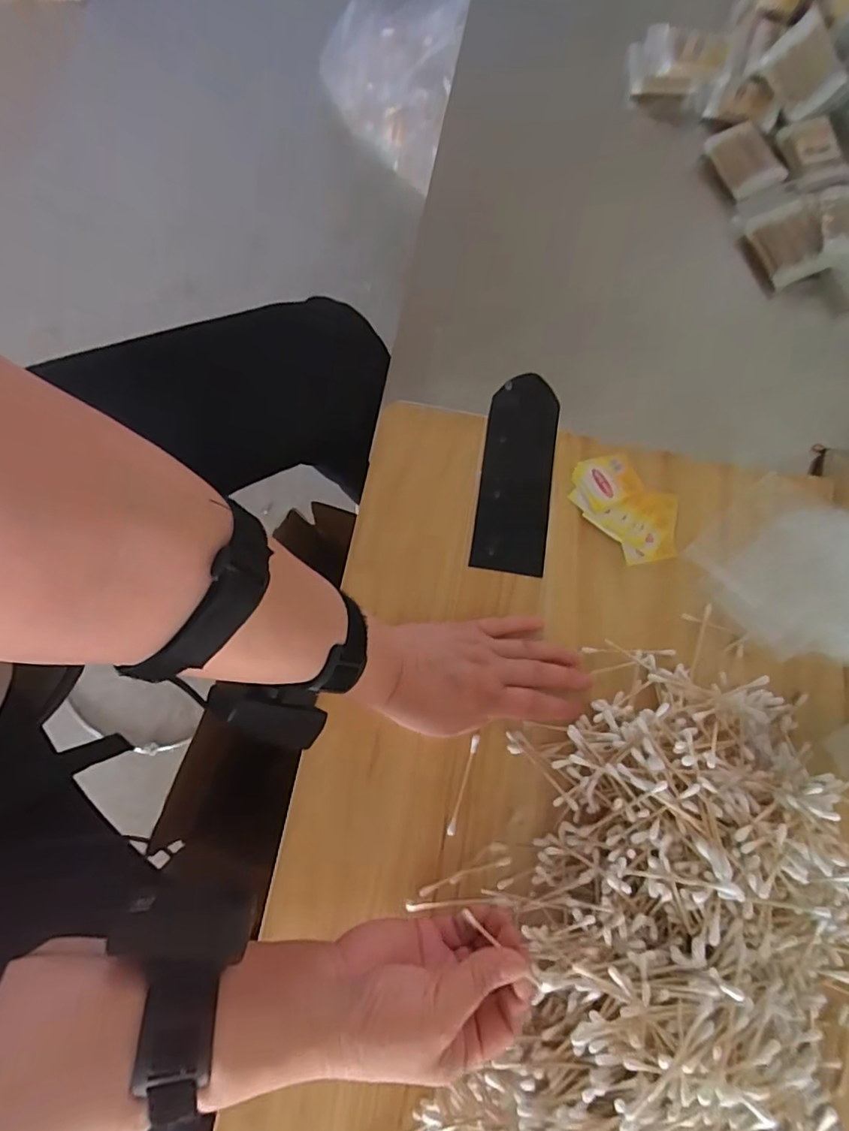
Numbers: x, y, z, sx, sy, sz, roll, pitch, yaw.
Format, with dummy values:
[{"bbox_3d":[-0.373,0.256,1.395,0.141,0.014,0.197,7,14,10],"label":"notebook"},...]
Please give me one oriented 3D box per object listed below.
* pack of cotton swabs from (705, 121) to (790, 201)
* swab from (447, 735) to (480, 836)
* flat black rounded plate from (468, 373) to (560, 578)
[{"bbox_3d":[0.340,-0.431,0.566,0.055,0.018,0.077,-25,78,-4],"label":"pack of cotton swabs"},{"bbox_3d":[0.030,0.165,0.402,0.006,0.004,0.073,16,78,5],"label":"swab"},{"bbox_3d":[0.080,-0.082,0.464,0.060,0.005,0.179,8,78,3],"label":"flat black rounded plate"}]

